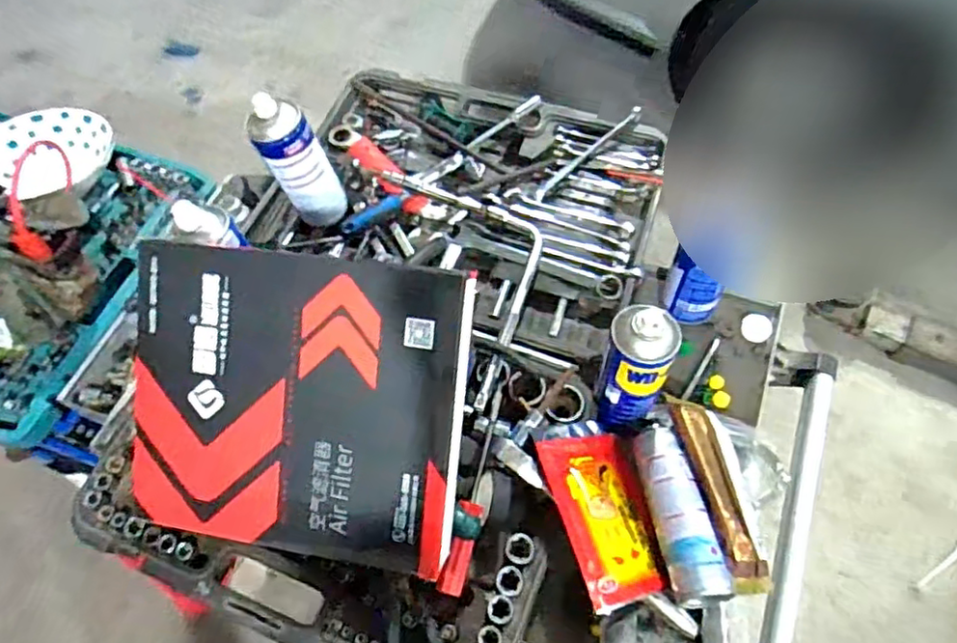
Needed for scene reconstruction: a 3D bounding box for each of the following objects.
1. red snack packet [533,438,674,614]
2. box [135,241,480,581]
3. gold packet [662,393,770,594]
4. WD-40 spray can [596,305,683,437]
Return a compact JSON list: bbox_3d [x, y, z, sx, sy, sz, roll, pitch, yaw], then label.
[{"bbox_3d":[0.124,0.185,0.617,0.115,0.022,0.158,3,56,-36],"label":"red snack packet"},{"bbox_3d":[-0.159,0.070,0.560,0.299,0.044,0.267,8,98,9],"label":"box"},{"bbox_3d":[0.234,0.163,0.616,0.044,0.034,0.186,-11,62,-4],"label":"gold packet"},{"bbox_3d":[0.152,0.050,0.619,0.064,0.158,0.068,-1,61,1],"label":"WD-40 spray can"}]

